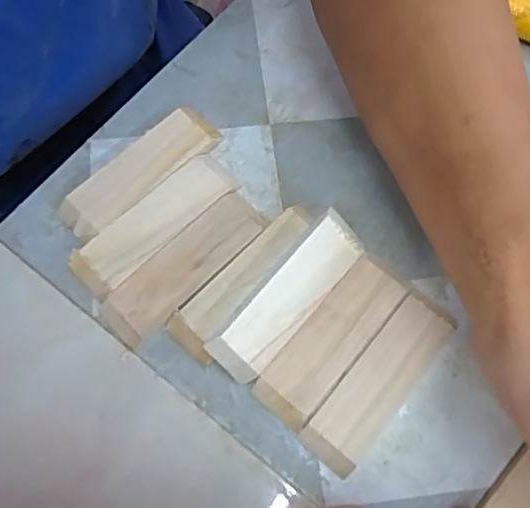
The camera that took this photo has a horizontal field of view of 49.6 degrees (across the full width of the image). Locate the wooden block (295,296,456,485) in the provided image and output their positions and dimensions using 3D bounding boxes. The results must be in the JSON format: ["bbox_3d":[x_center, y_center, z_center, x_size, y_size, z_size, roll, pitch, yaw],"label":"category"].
[{"bbox_3d":[0.056,0.062,0.284,0.028,0.009,0.092,38,72,14],"label":"wooden block"}]

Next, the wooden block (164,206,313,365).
[{"bbox_3d":[-0.009,0.013,0.299,0.026,0.009,0.094,42,73,15],"label":"wooden block"}]

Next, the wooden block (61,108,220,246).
[{"bbox_3d":[-0.070,-0.047,0.321,0.098,0.009,0.032,-40,74,-15],"label":"wooden block"}]

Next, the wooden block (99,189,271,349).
[{"bbox_3d":[-0.041,0.006,0.302,0.098,0.008,0.031,-41,74,-16],"label":"wooden block"}]

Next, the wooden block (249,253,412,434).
[{"bbox_3d":[0.034,0.043,0.289,0.030,0.008,0.091,38,72,14],"label":"wooden block"}]

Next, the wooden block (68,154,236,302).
[{"bbox_3d":[-0.059,-0.017,0.310,0.098,0.007,0.029,-41,74,-16],"label":"wooden block"}]

